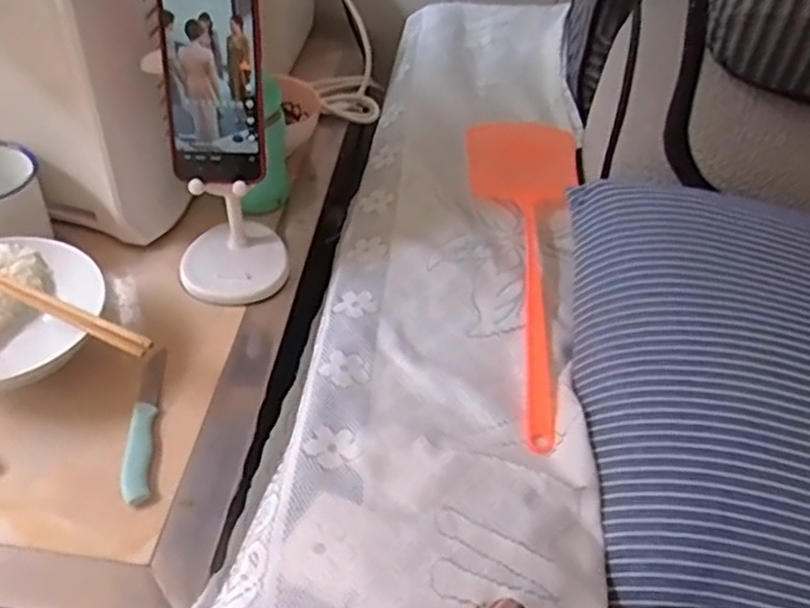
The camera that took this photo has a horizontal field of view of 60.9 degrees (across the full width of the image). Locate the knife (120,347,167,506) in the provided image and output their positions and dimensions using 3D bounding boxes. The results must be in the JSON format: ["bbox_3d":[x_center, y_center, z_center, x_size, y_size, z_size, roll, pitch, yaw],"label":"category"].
[{"bbox_3d":[-0.199,0.087,0.526,0.020,0.010,0.140,-5,46,-9],"label":"knife"}]

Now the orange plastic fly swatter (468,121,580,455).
[{"bbox_3d":[0.123,-0.058,0.678,0.120,0.016,0.448,5,46,1],"label":"orange plastic fly swatter"}]

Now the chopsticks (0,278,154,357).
[{"bbox_3d":[-0.294,-0.009,0.525,0.236,0.012,0.015,21,46,13],"label":"chopsticks"}]

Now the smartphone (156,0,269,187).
[{"bbox_3d":[-0.152,-0.177,0.546,0.079,0.162,0.012,1,25,-3],"label":"smartphone"}]

